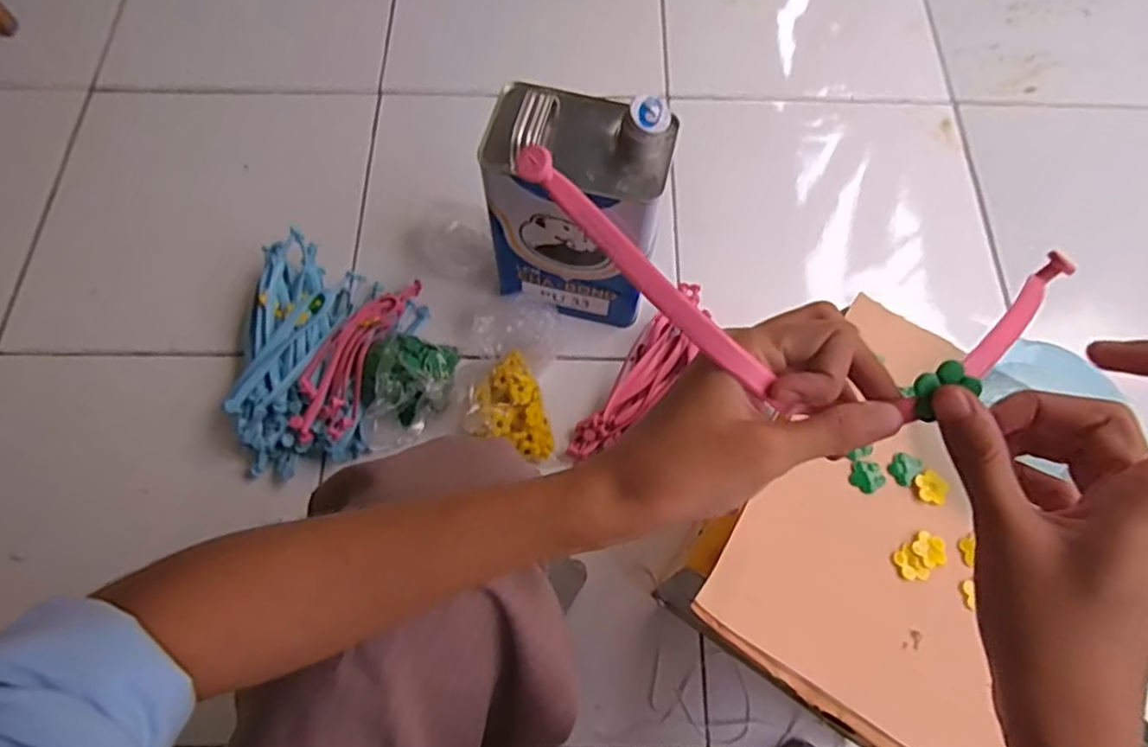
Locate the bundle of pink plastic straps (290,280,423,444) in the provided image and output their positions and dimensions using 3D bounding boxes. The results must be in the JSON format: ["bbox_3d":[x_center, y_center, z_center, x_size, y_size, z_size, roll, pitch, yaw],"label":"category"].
[{"bbox_3d":[-0.238,-0.023,0.734,0.064,0.046,0.211,17,68,6],"label":"bundle of pink plastic straps"}]

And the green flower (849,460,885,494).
[{"bbox_3d":[0.210,0.074,0.477,0.022,0.005,0.022,20,69,7],"label":"green flower"}]

